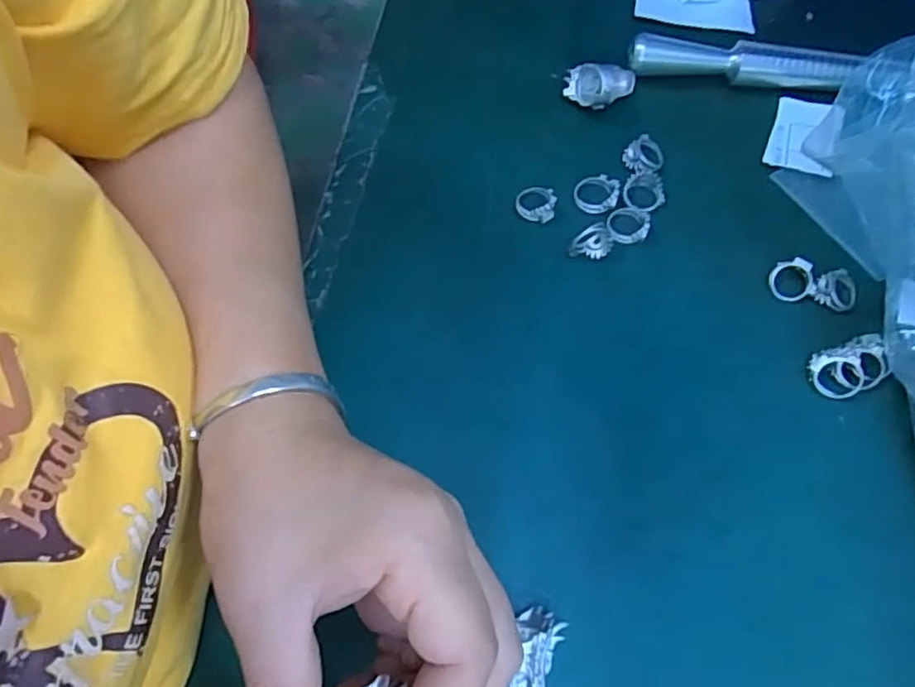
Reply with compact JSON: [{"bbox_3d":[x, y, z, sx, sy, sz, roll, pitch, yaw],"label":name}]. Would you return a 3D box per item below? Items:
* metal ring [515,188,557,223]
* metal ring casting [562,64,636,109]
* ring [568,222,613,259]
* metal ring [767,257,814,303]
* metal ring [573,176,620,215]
[{"bbox_3d":[0.042,-0.075,0.341,0.021,0.007,0.019,11,68,4],"label":"metal ring"},{"bbox_3d":[0.083,-0.145,0.361,0.041,0.021,0.020,-8,68,-4],"label":"metal ring casting"},{"bbox_3d":[0.070,-0.051,0.330,0.023,0.009,0.015,-37,72,-14],"label":"ring"},{"bbox_3d":[0.169,-0.032,0.321,0.021,0.004,0.021,1,97,13],"label":"metal ring"},{"bbox_3d":[0.075,-0.082,0.340,0.023,0.005,0.022,0,67,0],"label":"metal ring"}]

